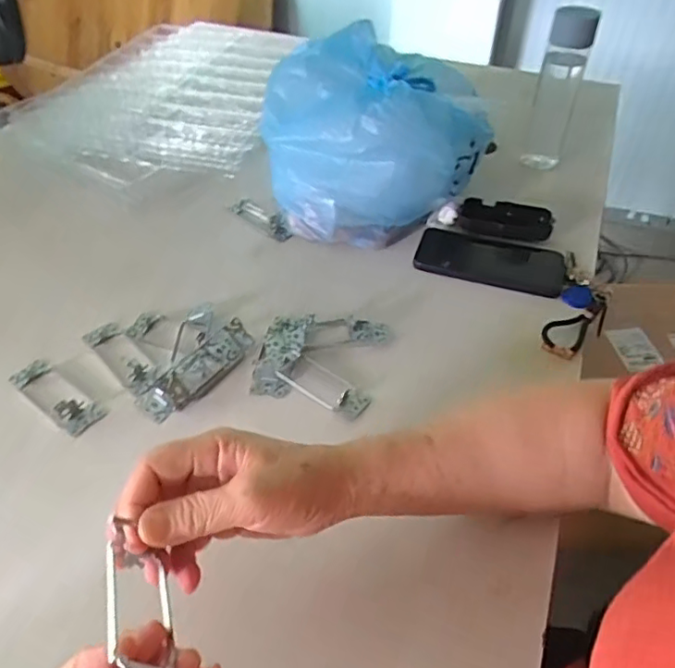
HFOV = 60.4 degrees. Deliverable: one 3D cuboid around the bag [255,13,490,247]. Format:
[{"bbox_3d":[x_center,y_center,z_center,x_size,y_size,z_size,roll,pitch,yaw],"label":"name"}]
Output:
[{"bbox_3d":[0.052,-0.245,0.723,0.268,0.162,0.194,-19,48,-21],"label":"bag"}]

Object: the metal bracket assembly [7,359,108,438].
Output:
[{"bbox_3d":[-0.256,0.052,0.525,0.103,0.020,0.035,29,50,25],"label":"metal bracket assembly"}]

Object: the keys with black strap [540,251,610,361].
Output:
[{"bbox_3d":[0.262,-0.028,0.627,0.057,0.028,0.171,19,47,17],"label":"keys with black strap"}]

